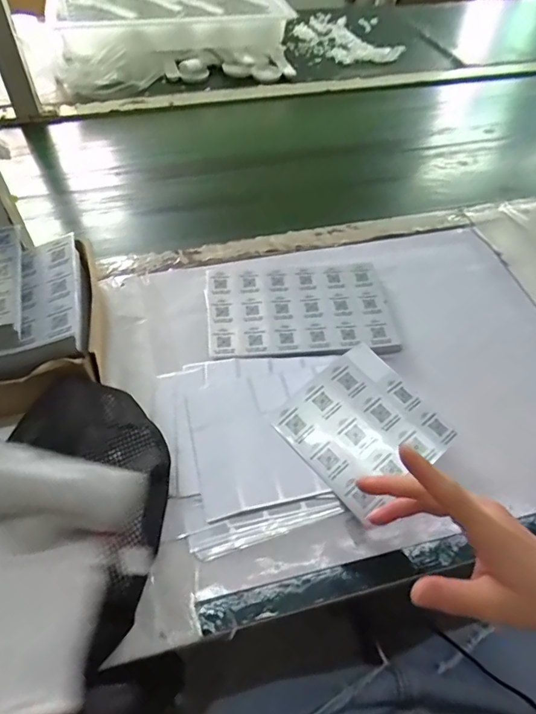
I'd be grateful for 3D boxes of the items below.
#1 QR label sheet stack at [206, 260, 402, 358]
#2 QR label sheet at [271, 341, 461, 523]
[{"bbox_3d":[0.035,-0.063,0.553,0.203,0.015,0.141,-4,52,-5],"label":"QR label sheet stack"},{"bbox_3d":[0.090,0.063,0.449,0.127,0.012,0.125,-38,68,-17],"label":"QR label sheet"}]

